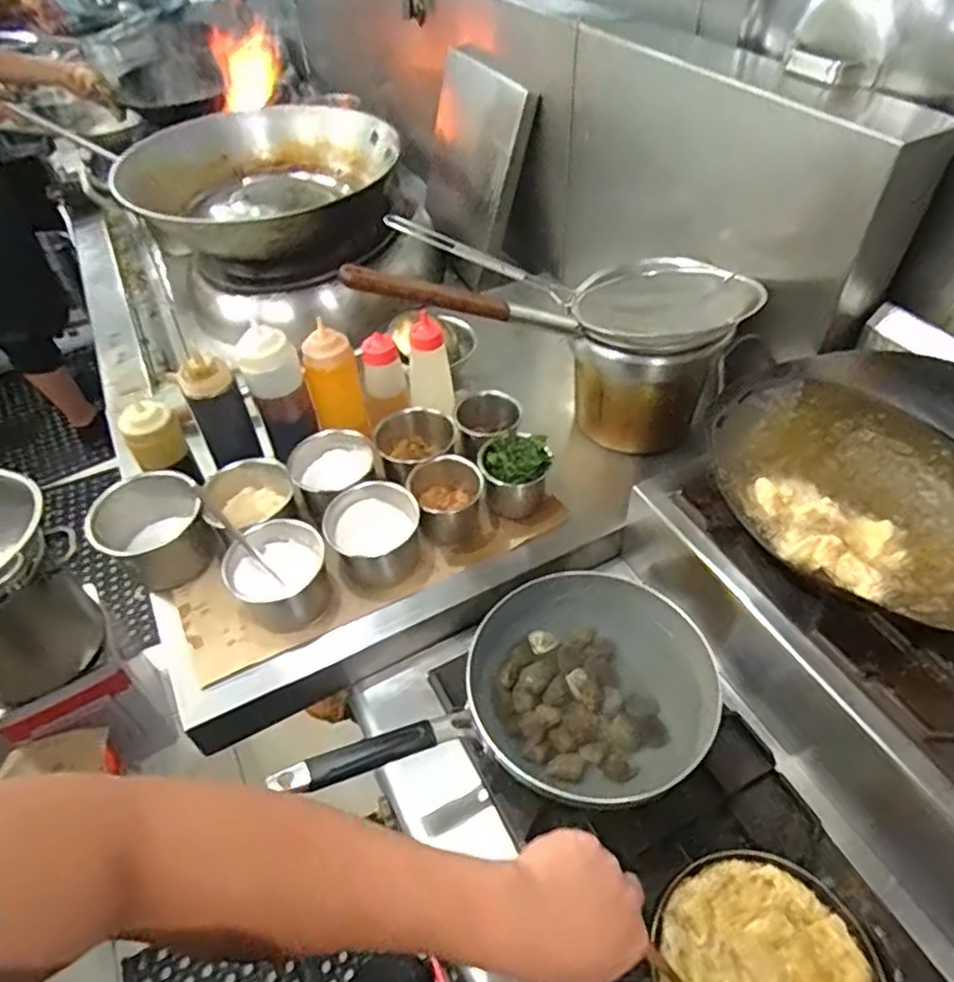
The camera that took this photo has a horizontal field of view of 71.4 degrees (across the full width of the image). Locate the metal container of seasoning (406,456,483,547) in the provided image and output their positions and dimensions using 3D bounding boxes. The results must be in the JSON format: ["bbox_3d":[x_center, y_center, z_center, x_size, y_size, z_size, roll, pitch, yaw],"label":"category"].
[{"bbox_3d":[-0.040,0.015,0.901,0.093,0.096,0.097,-10,47,-7],"label":"metal container of seasoning"}]

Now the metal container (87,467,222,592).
[{"bbox_3d":[-0.420,0.051,0.866,0.138,0.114,0.127,-19,49,-16],"label":"metal container"}]

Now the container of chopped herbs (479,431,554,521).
[{"bbox_3d":[0.052,-0.024,0.922,0.096,0.085,0.091,-4,47,-2],"label":"container of chopped herbs"}]

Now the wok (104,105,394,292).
[{"bbox_3d":[-0.431,-0.613,1.357,0.528,0.189,0.525,-19,49,-16],"label":"wok"}]

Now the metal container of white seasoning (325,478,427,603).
[{"bbox_3d":[-0.129,0.057,0.847,0.114,0.094,0.116,-13,48,-11],"label":"metal container of white seasoning"}]

